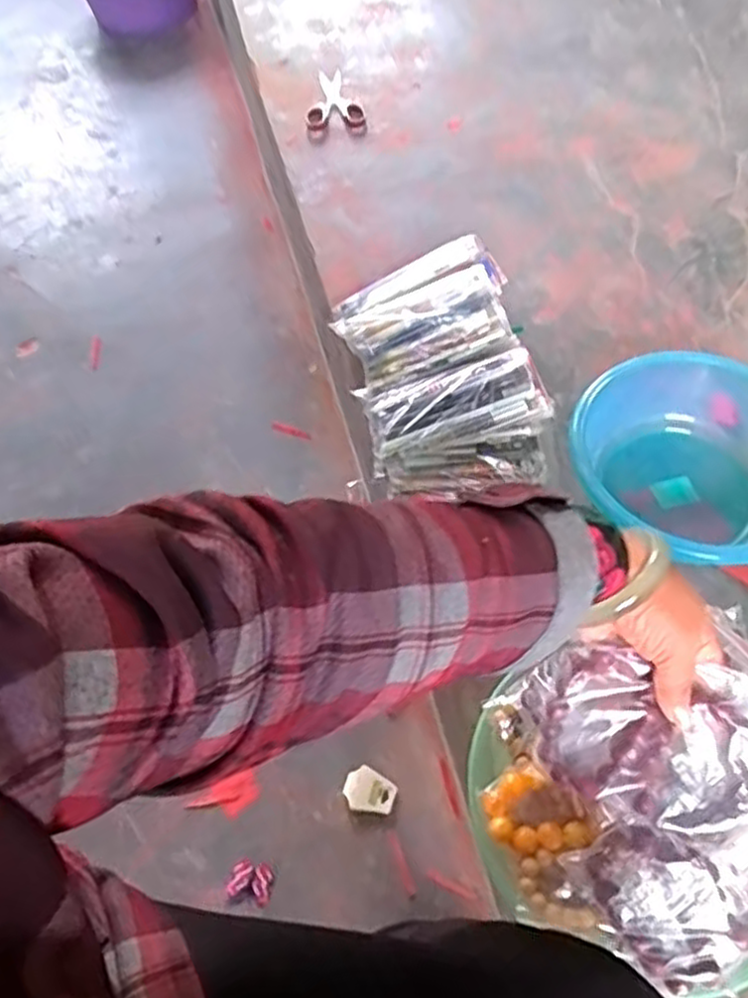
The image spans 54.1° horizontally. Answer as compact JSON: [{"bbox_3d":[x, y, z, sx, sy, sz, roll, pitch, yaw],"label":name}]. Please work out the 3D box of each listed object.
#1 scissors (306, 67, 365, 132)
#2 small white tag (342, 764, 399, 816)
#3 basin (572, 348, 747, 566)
[{"bbox_3d":[-0.069,-0.603,1.099,0.085,0.017,0.161,-11,60,-6],"label":"scissors"},{"bbox_3d":[-0.003,0.302,0.757,0.054,0.005,0.043,18,60,3],"label":"small white tag"},{"bbox_3d":[0.301,-0.044,0.688,0.215,0.083,0.229,0,59,0],"label":"basin"}]

